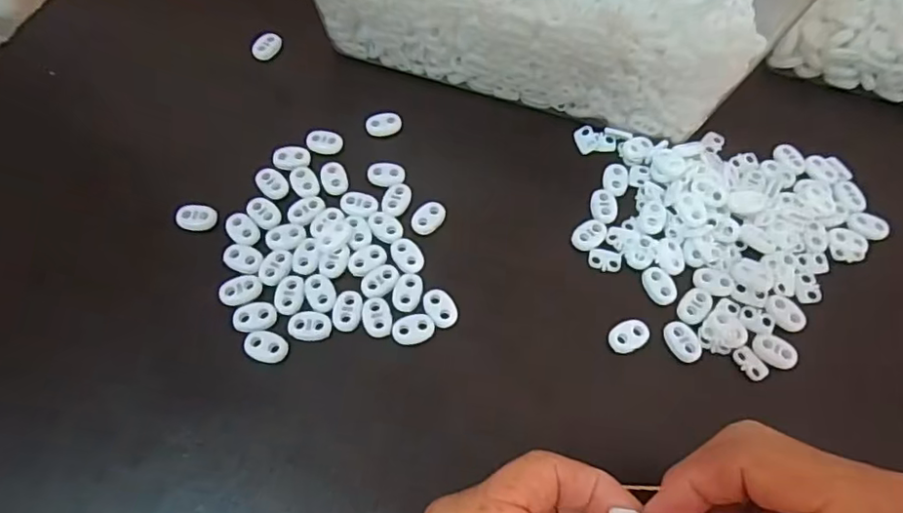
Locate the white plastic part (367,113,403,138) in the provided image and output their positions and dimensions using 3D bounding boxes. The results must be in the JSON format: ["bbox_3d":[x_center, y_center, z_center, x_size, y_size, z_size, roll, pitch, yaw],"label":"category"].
[{"bbox_3d":[-0.043,-0.086,0.367,0.023,0.004,0.016,-14,65,-7],"label":"white plastic part"}]

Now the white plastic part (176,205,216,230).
[{"bbox_3d":[-0.148,-0.024,0.330,0.022,0.004,0.017,2,64,0],"label":"white plastic part"}]

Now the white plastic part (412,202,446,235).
[{"bbox_3d":[-0.014,-0.024,0.335,0.016,0.004,0.023,34,68,15],"label":"white plastic part"}]

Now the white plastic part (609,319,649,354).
[{"bbox_3d":[0.096,0.042,0.306,0.022,0.004,0.015,-18,66,-9],"label":"white plastic part"}]

